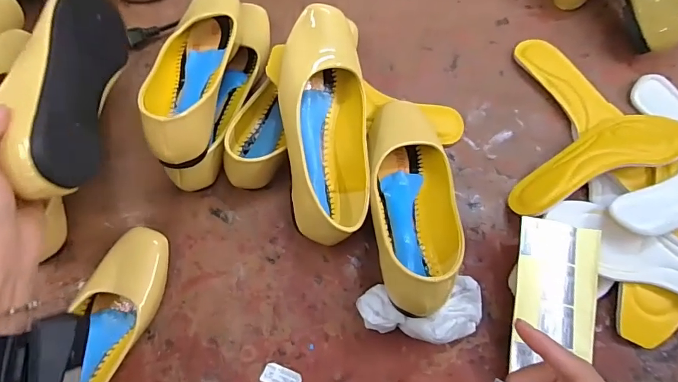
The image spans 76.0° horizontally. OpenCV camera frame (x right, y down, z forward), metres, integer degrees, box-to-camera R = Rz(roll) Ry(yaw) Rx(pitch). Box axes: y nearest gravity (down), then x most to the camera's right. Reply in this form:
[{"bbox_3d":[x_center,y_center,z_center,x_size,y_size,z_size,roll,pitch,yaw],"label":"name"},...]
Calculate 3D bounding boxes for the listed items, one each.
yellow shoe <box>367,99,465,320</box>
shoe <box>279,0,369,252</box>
[{"bbox_3d":[0.078,0.006,0.457,0.089,0.052,0.243,0,55,-1],"label":"yellow shoe"},{"bbox_3d":[-0.016,-0.070,0.459,0.095,0.066,0.248,-3,85,-2],"label":"shoe"}]

